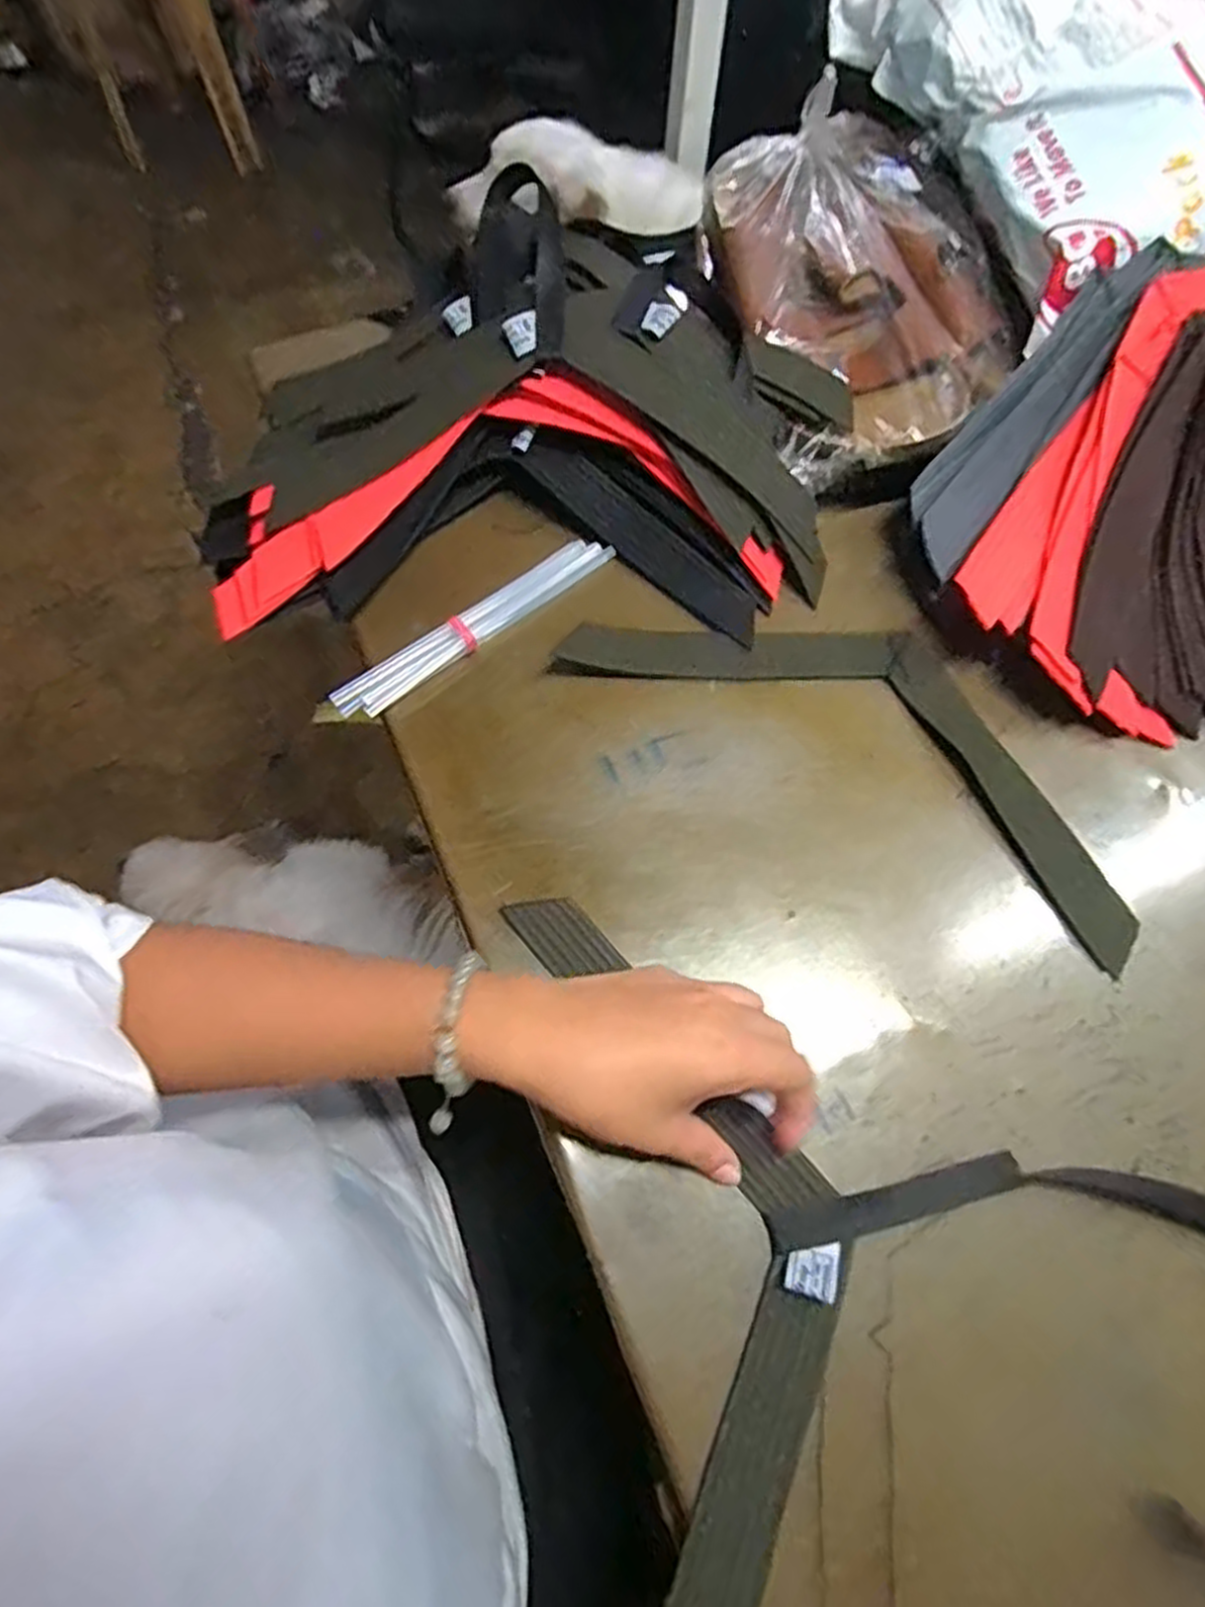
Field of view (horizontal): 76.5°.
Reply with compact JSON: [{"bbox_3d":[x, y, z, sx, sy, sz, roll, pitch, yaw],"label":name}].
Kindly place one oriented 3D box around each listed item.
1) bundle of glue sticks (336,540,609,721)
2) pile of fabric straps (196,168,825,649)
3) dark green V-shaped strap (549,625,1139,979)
[{"bbox_3d":[-0.073,-0.106,0.447,0.185,0.015,0.021,-37,72,-16],"label":"bundle of glue sticks"},{"bbox_3d":[-0.047,-0.229,0.462,0.368,0.094,0.258,1,66,-1],"label":"pile of fabric straps"},{"bbox_3d":[0.146,-0.047,0.430,0.327,0.006,0.121,29,68,11],"label":"dark green V-shaped strap"}]

